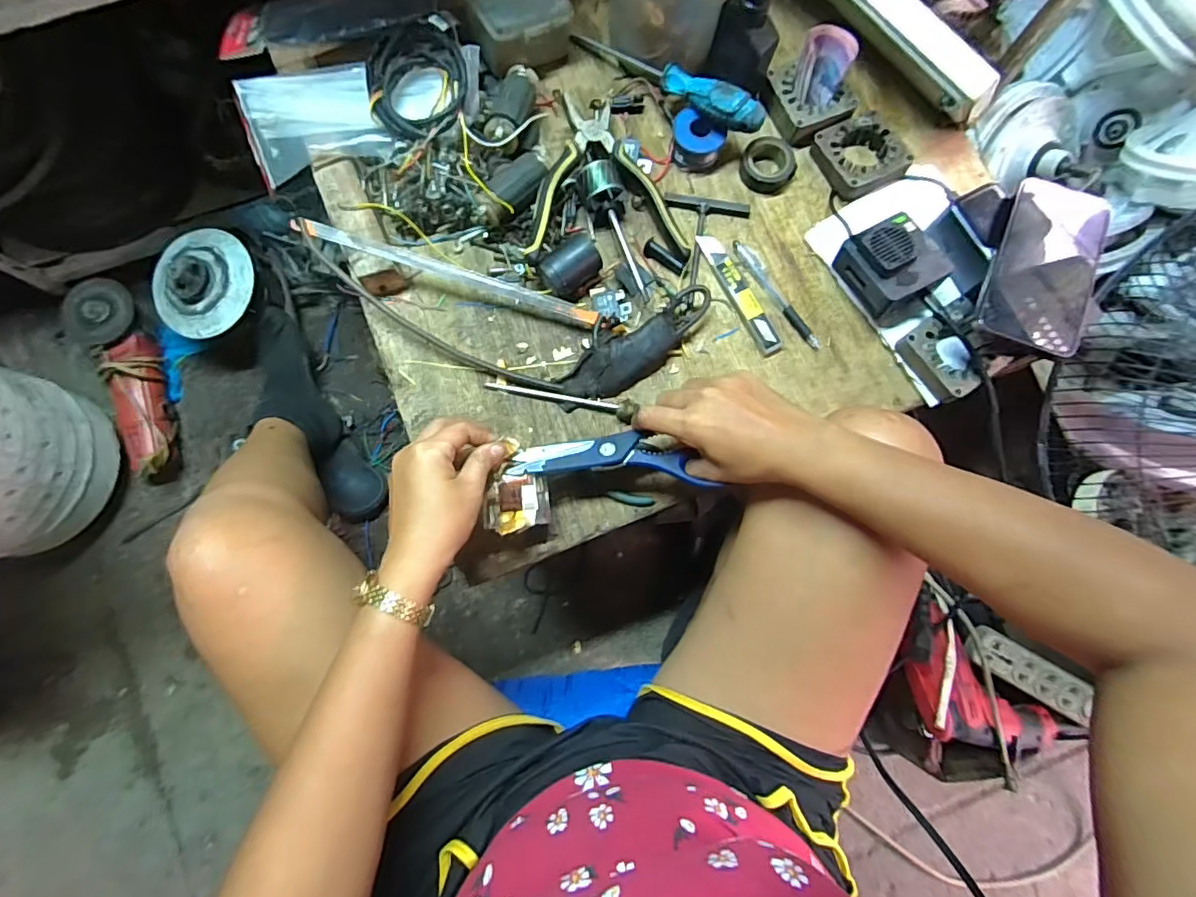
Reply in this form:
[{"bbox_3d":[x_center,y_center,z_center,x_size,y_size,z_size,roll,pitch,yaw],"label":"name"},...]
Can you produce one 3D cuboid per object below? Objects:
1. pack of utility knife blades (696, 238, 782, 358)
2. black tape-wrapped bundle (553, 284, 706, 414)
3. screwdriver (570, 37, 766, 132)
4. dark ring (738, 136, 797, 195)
[{"bbox_3d":[0.142,-0.155,0.539,0.023,0.009,0.136,-26,82,-5],"label":"pack of utility knife blades"},{"bbox_3d":[0.031,-0.100,0.518,0.168,0.032,0.059,-36,83,-6],"label":"black tape-wrapped bundle"},{"bbox_3d":[0.069,-0.380,0.559,0.025,0.030,0.242,-44,64,-7],"label":"screwdriver"},{"bbox_3d":[0.178,-0.294,0.558,0.059,0.016,0.053,-6,81,-2],"label":"dark ring"}]

